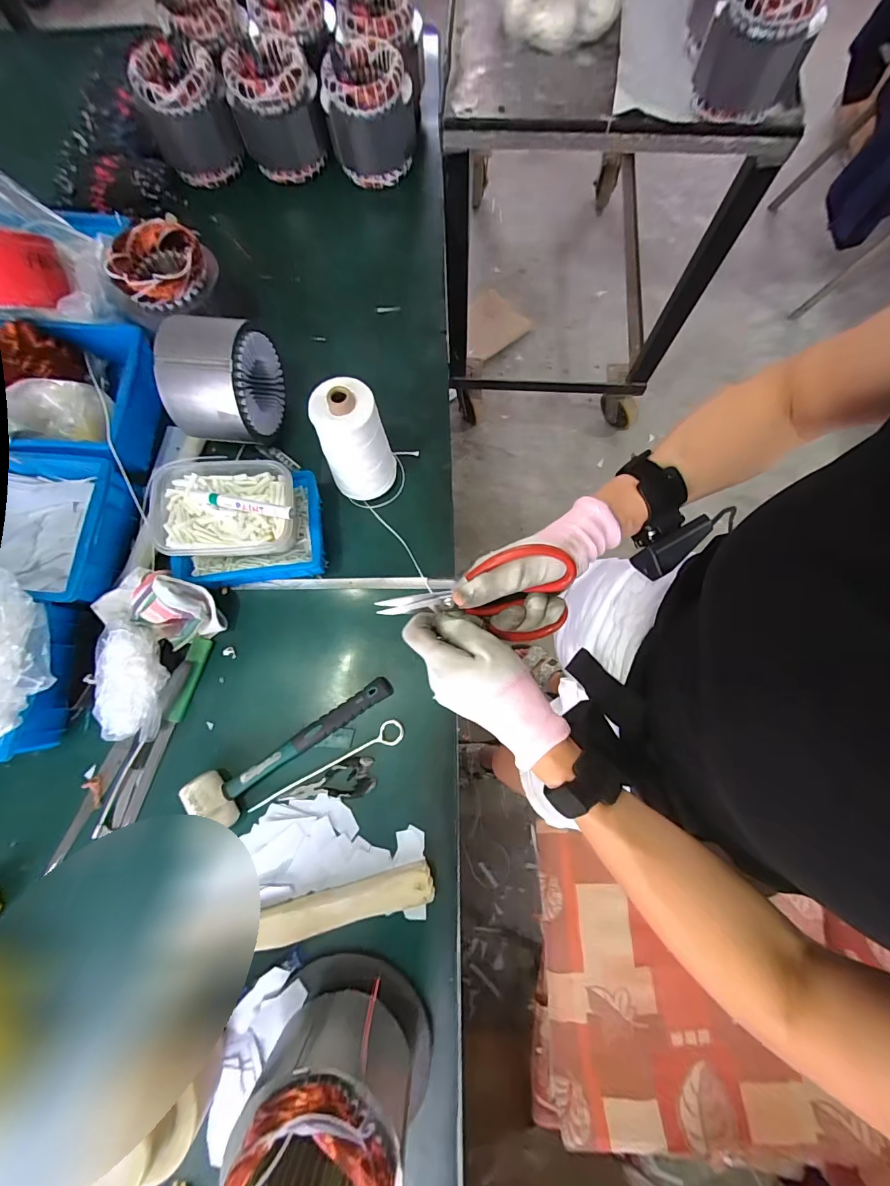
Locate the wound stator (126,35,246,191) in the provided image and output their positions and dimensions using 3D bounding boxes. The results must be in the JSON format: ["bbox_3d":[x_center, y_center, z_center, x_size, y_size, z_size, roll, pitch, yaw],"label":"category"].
[{"bbox_3d":[-0.408,-0.765,0.677,0.128,0.113,0.116,-28,78,-5],"label":"wound stator"}]

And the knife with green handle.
[{"bbox_3d":[-0.375,0.182,0.570,0.029,0.017,0.250,15,78,5],"label":"knife with green handle"}]

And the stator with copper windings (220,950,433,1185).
[{"bbox_3d":[-0.107,0.507,0.420,0.169,0.180,0.161,6,78,3],"label":"stator with copper windings"}]

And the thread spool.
[{"bbox_3d":[-0.120,-0.196,0.568,0.091,0.167,0.079,-19,78,-3],"label":"thread spool"}]

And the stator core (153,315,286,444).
[{"bbox_3d":[-0.308,-0.292,0.587,0.110,0.146,0.144,8,78,3],"label":"stator core"}]

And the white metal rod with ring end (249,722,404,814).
[{"bbox_3d":[-0.151,0.236,0.558,0.217,0.004,0.032,-31,81,-8],"label":"white metal rod with ring end"}]

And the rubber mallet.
[{"bbox_3d":[-0.201,0.201,0.554,0.291,0.044,0.073,-35,79,-6],"label":"rubber mallet"}]

